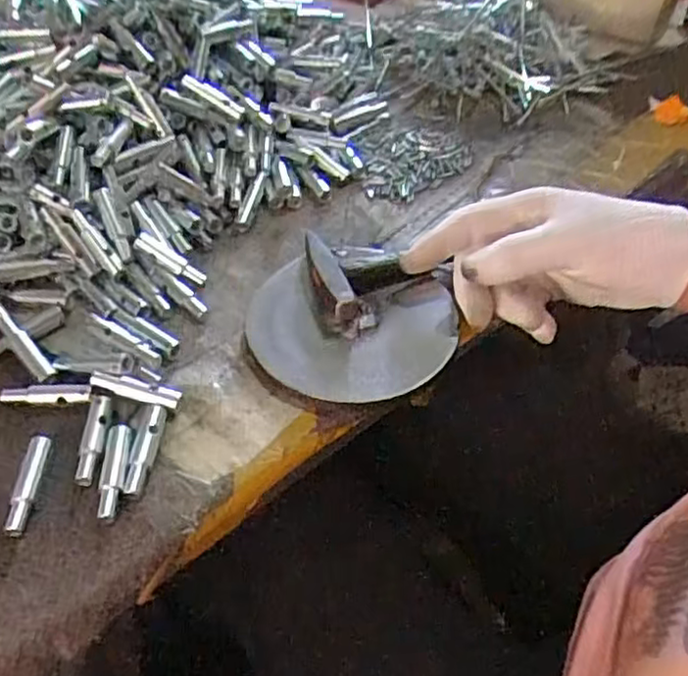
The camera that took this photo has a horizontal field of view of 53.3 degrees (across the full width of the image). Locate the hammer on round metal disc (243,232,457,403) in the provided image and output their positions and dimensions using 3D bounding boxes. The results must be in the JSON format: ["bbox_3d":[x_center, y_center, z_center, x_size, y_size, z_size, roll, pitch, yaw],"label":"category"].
[{"bbox_3d":[0.006,-0.017,0.416,0.125,0.033,0.124,-5,53,-5],"label":"hammer on round metal disc"}]

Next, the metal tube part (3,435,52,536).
[{"bbox_3d":[-0.157,0.074,0.344,0.011,0.012,0.052,2,50,-2],"label":"metal tube part"}]

